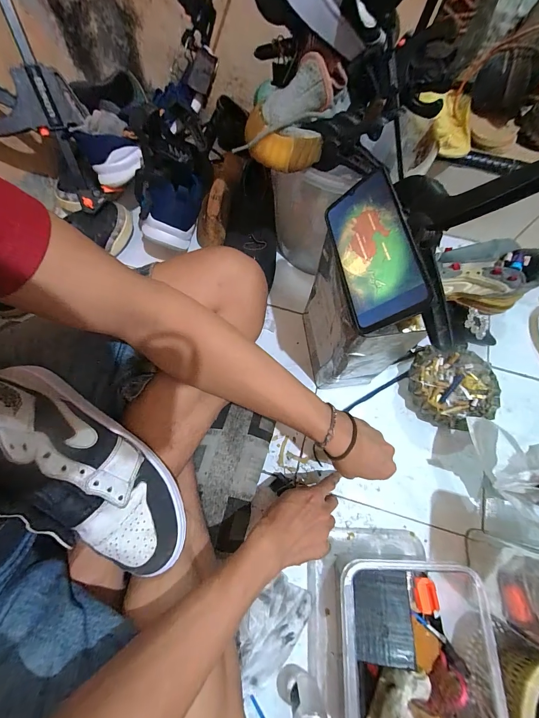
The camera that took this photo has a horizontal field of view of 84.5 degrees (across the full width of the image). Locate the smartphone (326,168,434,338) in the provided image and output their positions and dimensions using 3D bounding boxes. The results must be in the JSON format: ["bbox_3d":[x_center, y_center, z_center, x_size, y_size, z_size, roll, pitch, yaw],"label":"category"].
[{"bbox_3d":[0.105,-0.111,0.313,0.009,0.081,0.162,5,68,-44],"label":"smartphone"}]

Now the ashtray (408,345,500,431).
[{"bbox_3d":[0.315,0.053,0.520,0.148,0.043,0.141,10,70,2],"label":"ashtray"}]

